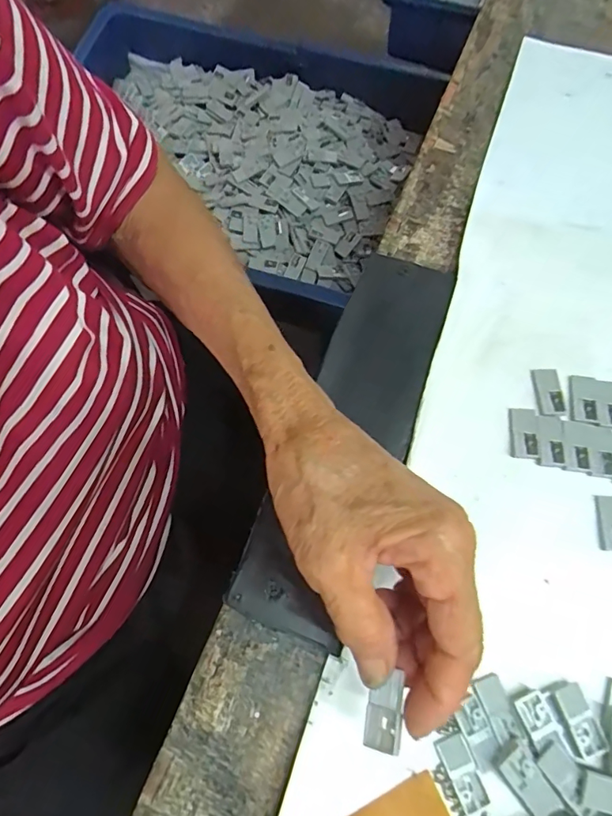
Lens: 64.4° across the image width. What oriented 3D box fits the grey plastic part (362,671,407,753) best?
[{"bbox_3d":[0.029,0.113,0.180,0.013,0.006,0.025,10,71,5],"label":"grey plastic part"}]

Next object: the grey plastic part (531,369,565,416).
[{"bbox_3d":[0.136,-0.009,0.270,0.013,0.004,0.028,-2,71,1],"label":"grey plastic part"}]

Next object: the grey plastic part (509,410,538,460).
[{"bbox_3d":[0.119,0.014,0.265,0.013,0.004,0.028,7,71,4],"label":"grey plastic part"}]

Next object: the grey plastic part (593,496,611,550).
[{"bbox_3d":[0.157,0.059,0.248,0.015,0.004,0.027,7,71,4],"label":"grey plastic part"}]

